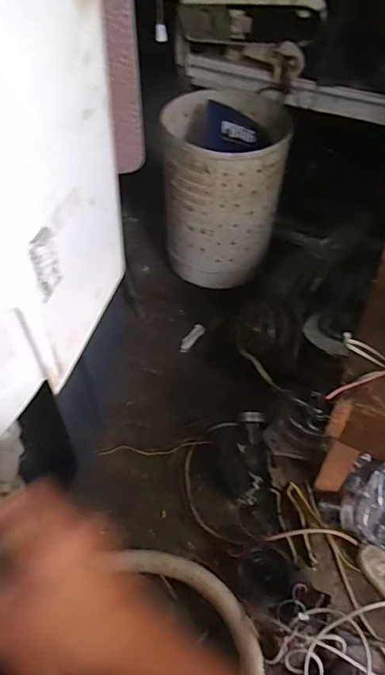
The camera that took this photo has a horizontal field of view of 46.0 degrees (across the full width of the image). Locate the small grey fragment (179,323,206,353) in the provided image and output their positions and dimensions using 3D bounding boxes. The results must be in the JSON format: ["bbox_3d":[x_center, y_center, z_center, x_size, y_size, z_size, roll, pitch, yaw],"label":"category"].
[{"bbox_3d":[-0.001,0.001,1.052,0.029,0.006,0.089,25,55,21],"label":"small grey fragment"}]

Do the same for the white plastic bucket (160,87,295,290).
[{"bbox_3d":[0.070,-0.326,1.019,0.241,0.322,0.255,-1,50,1],"label":"white plastic bucket"}]

